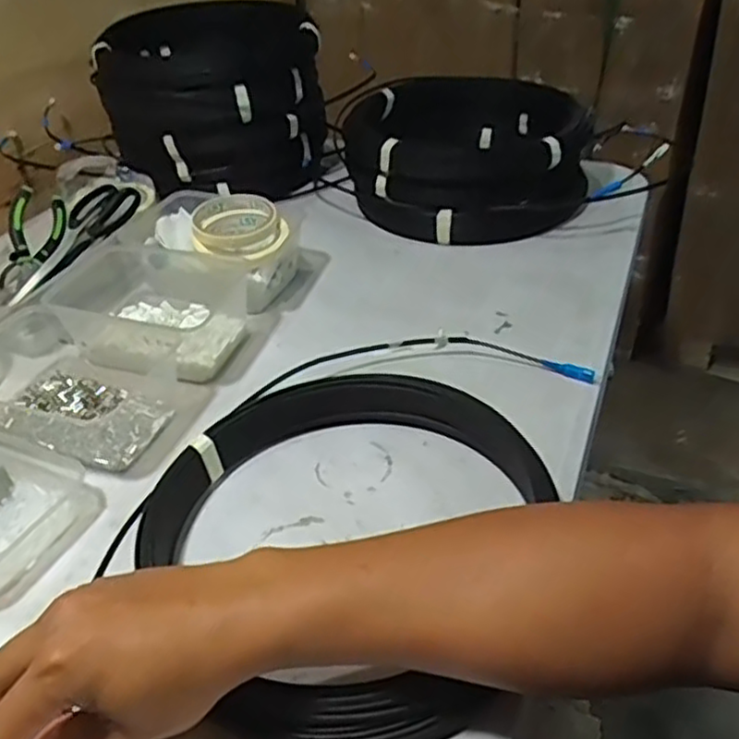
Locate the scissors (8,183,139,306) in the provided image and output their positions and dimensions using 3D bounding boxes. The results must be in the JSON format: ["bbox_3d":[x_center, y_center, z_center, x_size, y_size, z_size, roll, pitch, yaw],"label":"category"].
[{"bbox_3d":[-0.317,-0.135,0.748,0.062,0.023,0.168,29,73,33],"label":"scissors"}]

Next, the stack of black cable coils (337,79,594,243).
[{"bbox_3d":[0.121,-0.262,0.875,0.284,0.110,0.264,7,40,12],"label":"stack of black cable coils"}]

